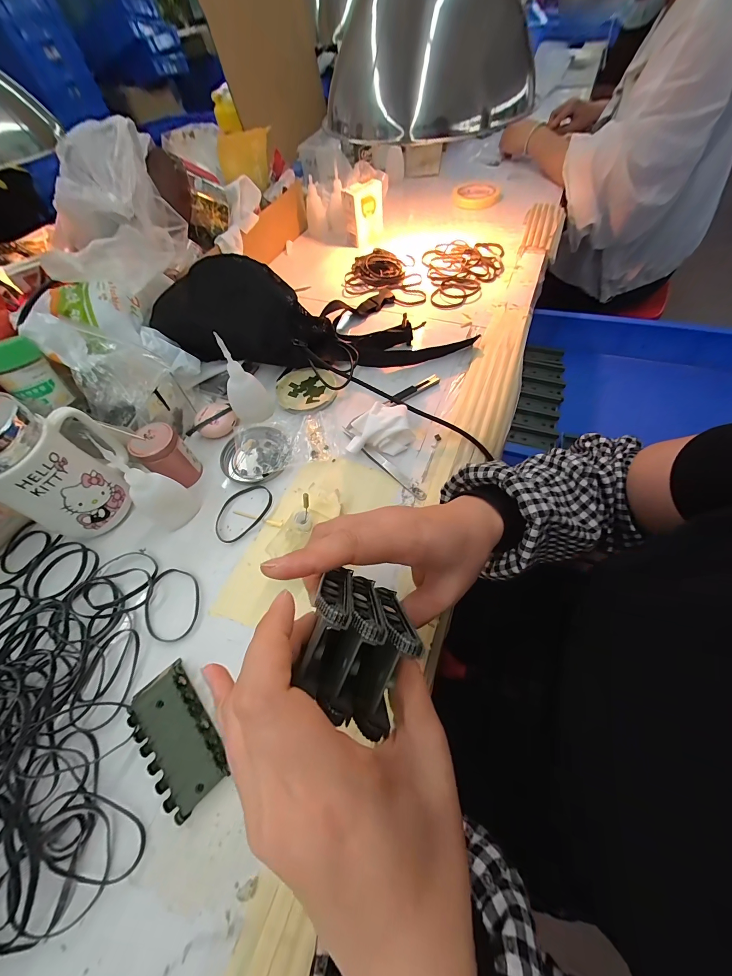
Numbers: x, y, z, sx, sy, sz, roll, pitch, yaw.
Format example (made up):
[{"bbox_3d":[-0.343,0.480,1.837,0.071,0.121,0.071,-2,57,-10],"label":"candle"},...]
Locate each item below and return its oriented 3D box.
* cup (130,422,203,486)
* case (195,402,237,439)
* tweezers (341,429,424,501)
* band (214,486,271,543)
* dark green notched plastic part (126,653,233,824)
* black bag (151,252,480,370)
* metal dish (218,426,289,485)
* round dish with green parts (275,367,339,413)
[{"bbox_3d":[-0.215,-0.034,0.356,0.040,0.059,0.042,-1,60,2],"label":"cup"},{"bbox_3d":[-0.185,-0.084,0.406,0.045,0.017,0.043,-1,60,2],"label":"case"},{"bbox_3d":[0.017,-0.030,0.369,0.012,0.005,0.129,-39,66,-18],"label":"tweezers"},{"bbox_3d":[-0.133,0.024,0.351,0.046,0.004,0.070,34,67,20],"label":"band"},{"bbox_3d":[-0.143,0.185,0.248,0.044,0.014,0.093,-39,66,-18],"label":"dark green notched plastic part"},{"bbox_3d":[-0.066,-0.243,0.473,0.422,0.109,0.169,5,59,-8],"label":"black bag"},{"bbox_3d":[-0.130,-0.040,0.385,0.078,0.009,0.077,-1,60,2],"label":"metal dish"},{"bbox_3d":[-0.078,-0.129,0.435,0.080,0.017,0.077,-1,60,2],"label":"round dish with green parts"}]

